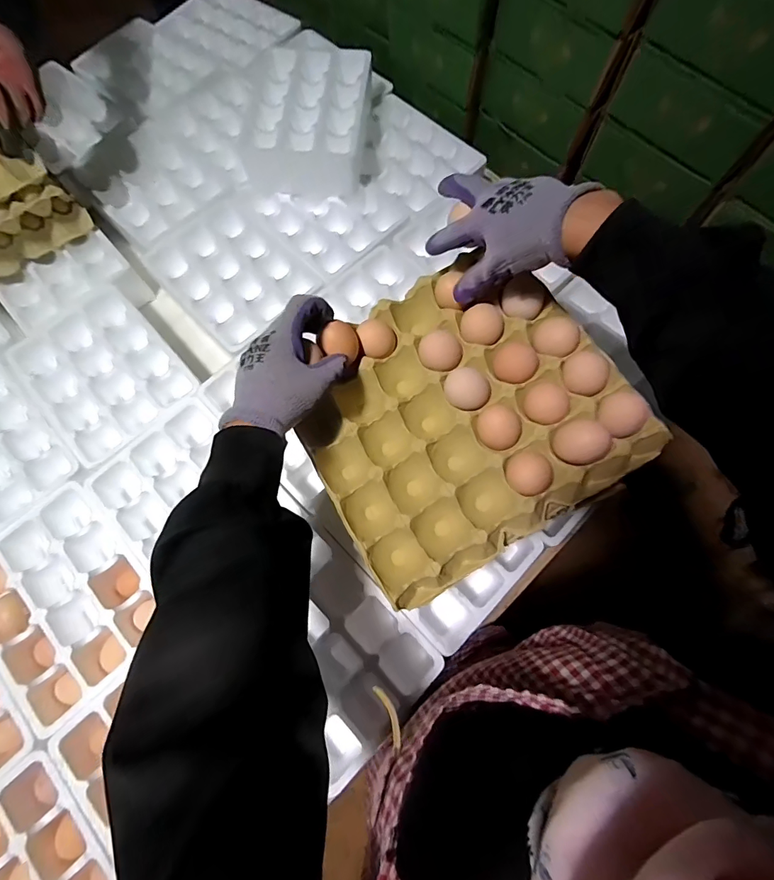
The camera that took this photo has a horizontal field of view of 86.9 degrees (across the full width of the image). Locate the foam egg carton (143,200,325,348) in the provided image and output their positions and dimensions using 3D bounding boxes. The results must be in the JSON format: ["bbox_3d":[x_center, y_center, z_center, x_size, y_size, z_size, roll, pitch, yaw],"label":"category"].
[{"bbox_3d":[-0.251,-0.278,0.666,0.189,0.031,0.247,-40,75,-12],"label":"foam egg carton"}]

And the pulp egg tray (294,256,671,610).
[{"bbox_3d":[0.068,-0.024,0.408,0.283,0.075,0.267,-30,73,-9],"label":"pulp egg tray"}]

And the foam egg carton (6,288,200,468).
[{"bbox_3d":[-0.414,-0.093,0.619,0.185,0.073,0.240,-40,76,-12],"label":"foam egg carton"}]

